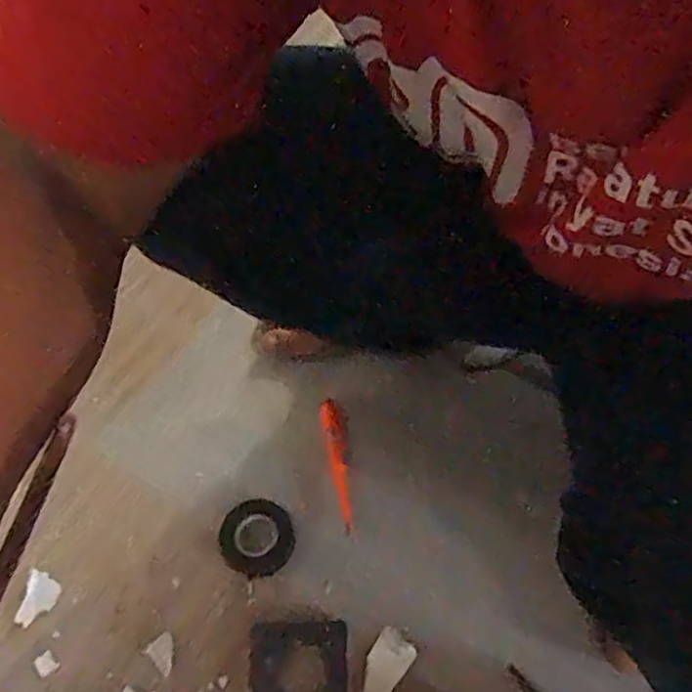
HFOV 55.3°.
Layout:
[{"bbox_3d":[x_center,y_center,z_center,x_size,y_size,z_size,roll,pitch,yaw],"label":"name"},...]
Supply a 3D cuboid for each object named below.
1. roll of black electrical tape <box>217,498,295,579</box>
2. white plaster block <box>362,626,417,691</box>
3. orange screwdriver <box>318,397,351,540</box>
[{"bbox_3d":[-0.083,0.176,0.611,0.069,0.016,0.068,-1,59,2],"label":"roll of black electrical tape"},{"bbox_3d":[0.032,0.269,0.554,0.033,0.004,0.057,32,65,20],"label":"white plaster block"},{"bbox_3d":[-0.005,0.112,0.643,0.023,0.014,0.134,-11,59,-4],"label":"orange screwdriver"}]

